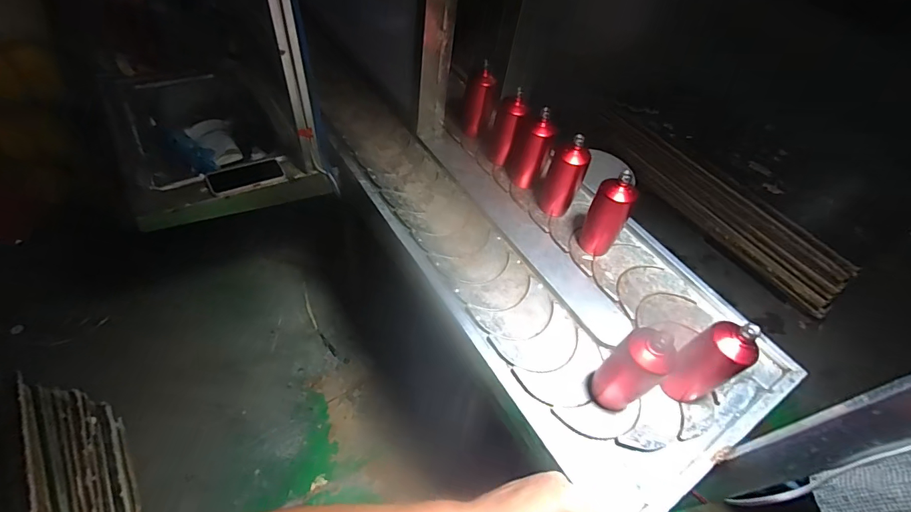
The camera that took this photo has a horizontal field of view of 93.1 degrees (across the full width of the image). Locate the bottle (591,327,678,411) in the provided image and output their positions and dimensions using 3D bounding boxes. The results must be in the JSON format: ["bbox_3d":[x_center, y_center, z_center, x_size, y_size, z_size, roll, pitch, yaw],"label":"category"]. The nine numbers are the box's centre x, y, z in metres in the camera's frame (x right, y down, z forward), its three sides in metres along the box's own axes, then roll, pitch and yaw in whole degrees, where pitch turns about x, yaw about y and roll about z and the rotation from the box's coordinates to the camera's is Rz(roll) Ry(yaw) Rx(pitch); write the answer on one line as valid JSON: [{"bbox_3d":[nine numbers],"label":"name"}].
[{"bbox_3d":[0.289,0.188,0.707,0.063,0.205,0.077,-26,61,-26],"label":"bottle"}]

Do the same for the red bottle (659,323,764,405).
[{"bbox_3d":[0.418,0.185,0.727,0.077,0.204,0.076,-21,59,-23],"label":"red bottle"}]

